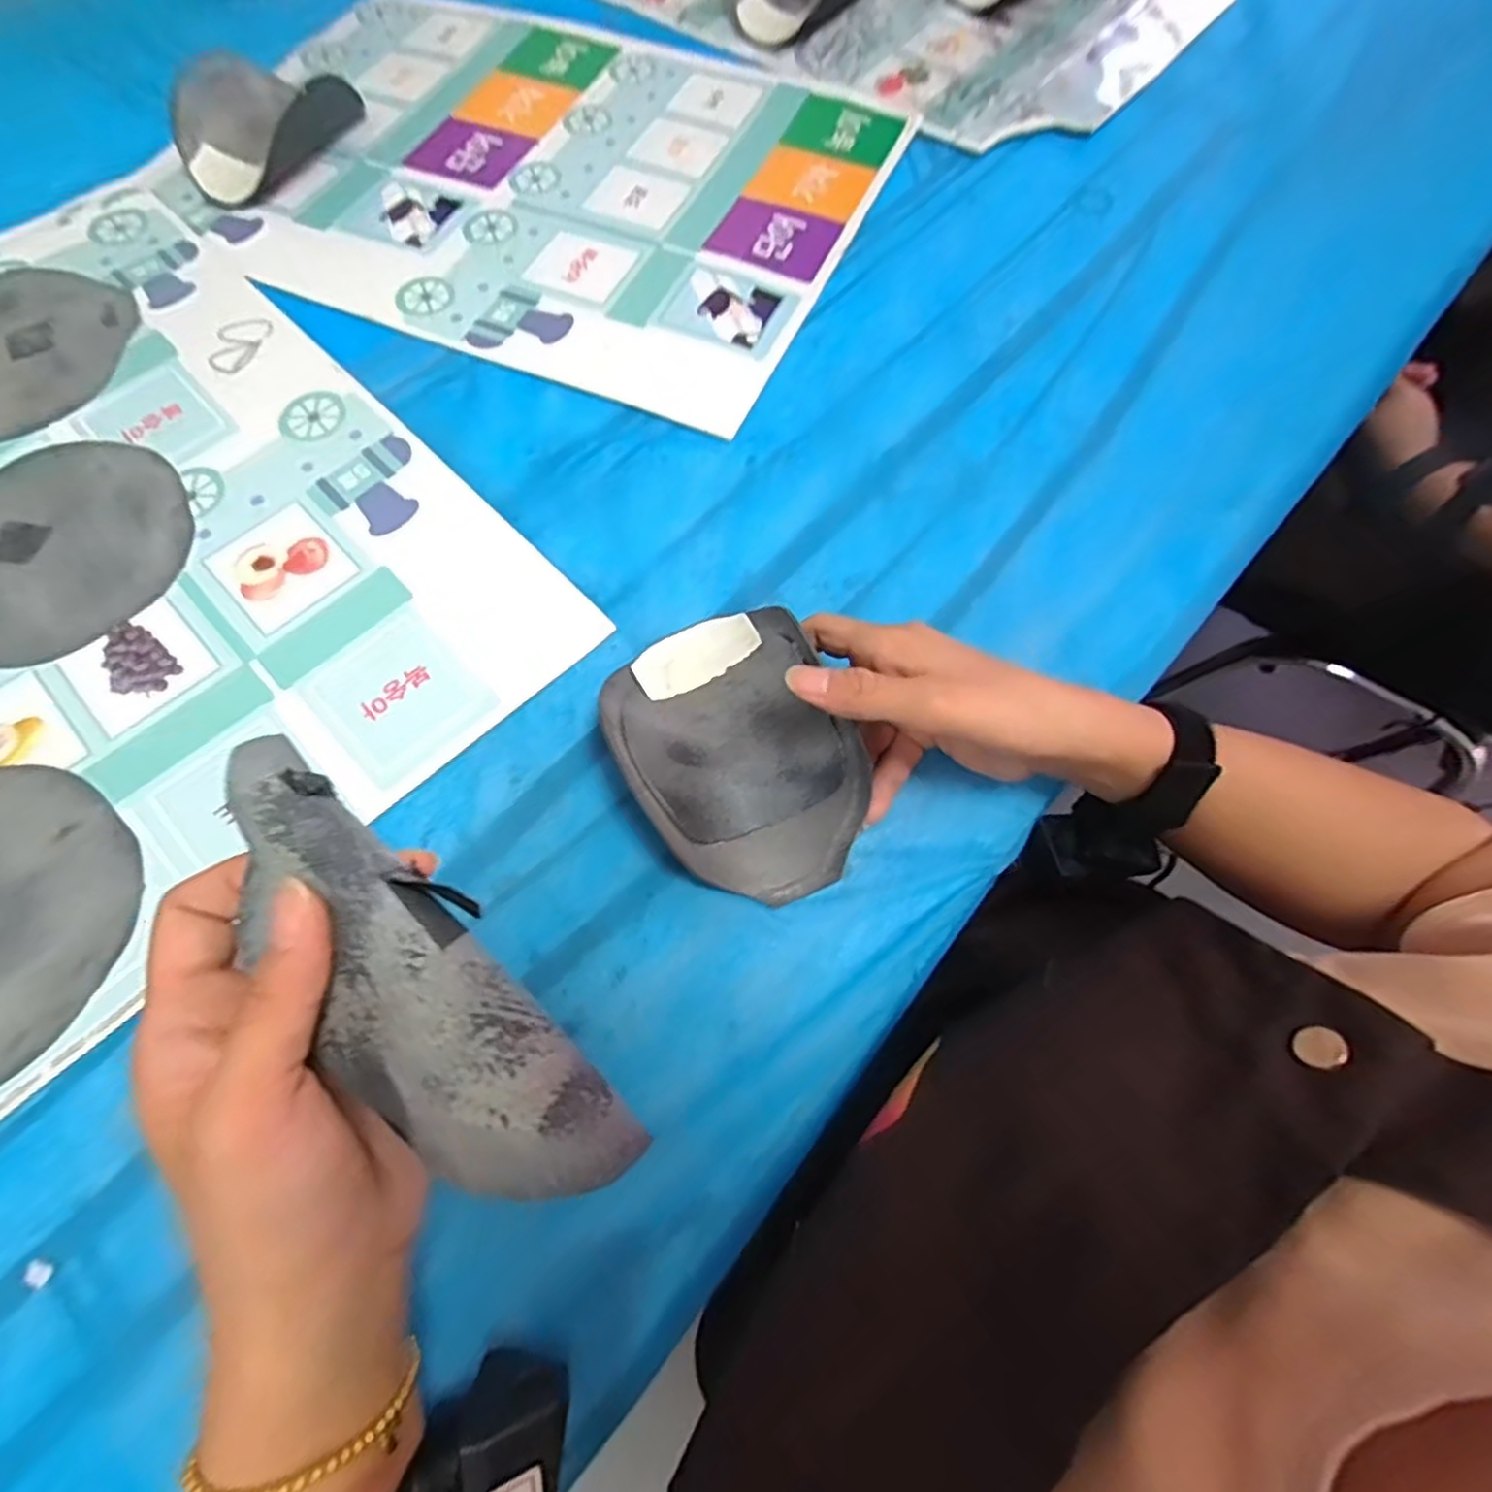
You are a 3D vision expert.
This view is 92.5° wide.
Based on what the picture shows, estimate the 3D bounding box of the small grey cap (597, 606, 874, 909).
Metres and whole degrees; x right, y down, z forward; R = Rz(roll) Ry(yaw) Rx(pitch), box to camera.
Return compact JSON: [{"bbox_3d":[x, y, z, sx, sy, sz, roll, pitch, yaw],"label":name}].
[{"bbox_3d":[-0.006,0.001,0.335,0.097,0.045,0.140,-24,68,-10],"label":"small grey cap"}]

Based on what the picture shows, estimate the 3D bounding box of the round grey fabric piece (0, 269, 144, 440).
[{"bbox_3d":[-0.481,-0.256,0.460,0.151,0.006,0.142,0,66,0],"label":"round grey fabric piece"}]

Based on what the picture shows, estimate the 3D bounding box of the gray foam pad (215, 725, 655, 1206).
[{"bbox_3d":[-0.101,0.071,0.206,0.057,0.034,0.153,-39,90,-15],"label":"gray foam pad"}]

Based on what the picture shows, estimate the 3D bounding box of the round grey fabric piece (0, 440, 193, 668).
[{"bbox_3d":[-0.394,-0.113,0.402,0.146,0.004,0.146,0,66,0],"label":"round grey fabric piece"}]

